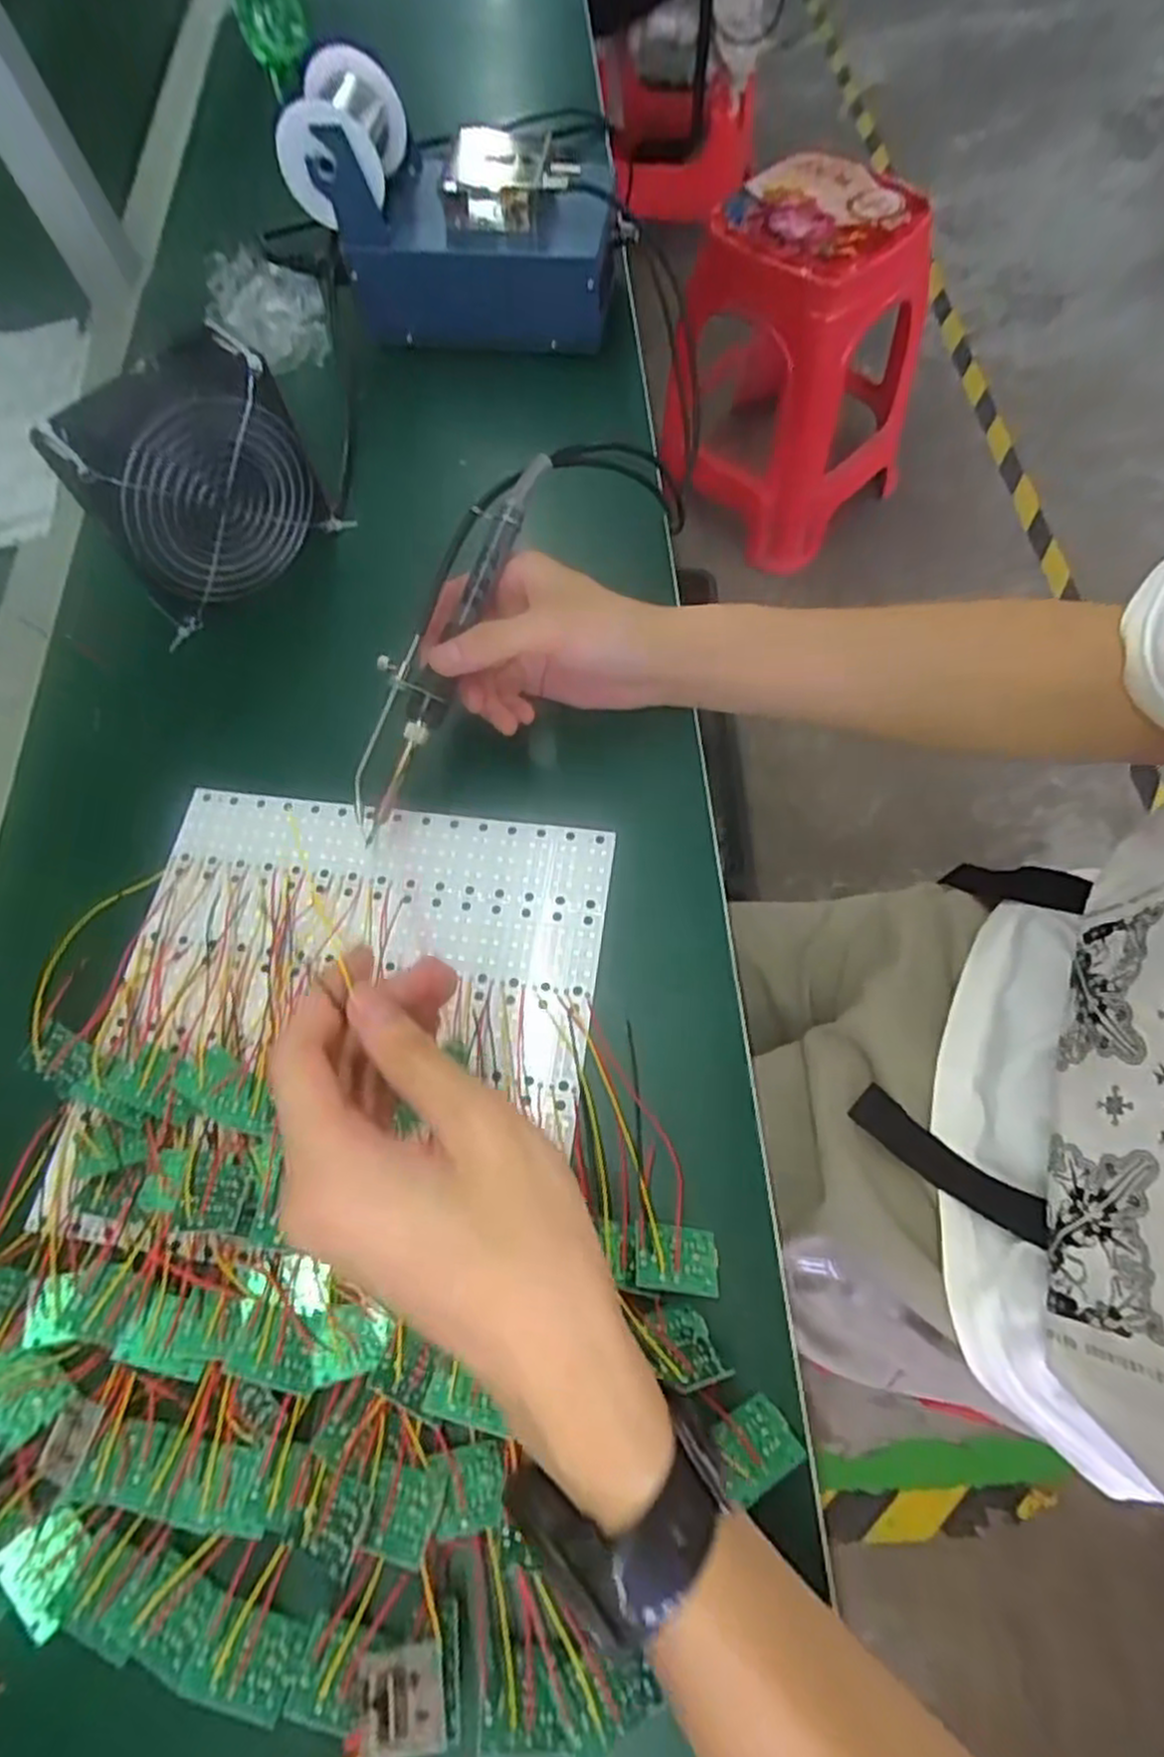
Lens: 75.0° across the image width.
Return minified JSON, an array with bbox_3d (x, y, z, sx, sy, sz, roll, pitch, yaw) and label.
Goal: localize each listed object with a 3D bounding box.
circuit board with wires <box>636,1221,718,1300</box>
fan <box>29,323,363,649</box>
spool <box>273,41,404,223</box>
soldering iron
[{"bbox_3d":[0.040,0.158,0.316,0.035,0.004,0.026,11,45,-7],"label":"circuit board with wires"},{"bbox_3d":[-0.211,-0.221,0.434,0.127,0.125,0.044,-41,70,-13],"label":"fan"},{"bbox_3d":[-0.151,-0.474,0.481,0.065,0.063,0.077,12,67,6],"label":"spool"},{"bbox_3d":[-0.073,-0.120,0.390,0.035,0.027,0.209,25,92,12],"label":"soldering iron"}]

